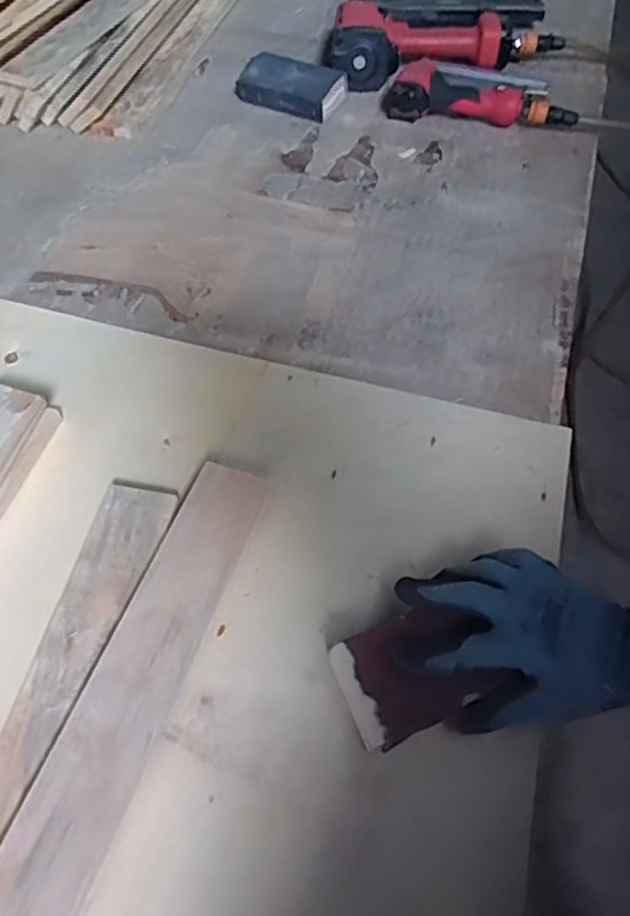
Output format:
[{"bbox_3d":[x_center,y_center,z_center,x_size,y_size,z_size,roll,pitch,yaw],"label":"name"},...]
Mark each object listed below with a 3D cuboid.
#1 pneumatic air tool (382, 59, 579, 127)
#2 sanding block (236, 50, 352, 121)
[{"bbox_3d":[0.223,-0.501,0.870,0.245,0.041,0.102,8,58,6],"label":"pneumatic air tool"},{"bbox_3d":[-0.036,-0.520,0.891,0.147,0.040,0.085,23,61,15],"label":"sanding block"}]

